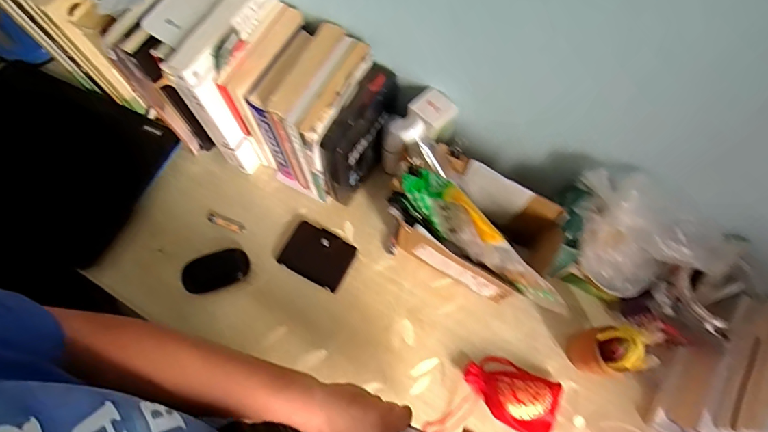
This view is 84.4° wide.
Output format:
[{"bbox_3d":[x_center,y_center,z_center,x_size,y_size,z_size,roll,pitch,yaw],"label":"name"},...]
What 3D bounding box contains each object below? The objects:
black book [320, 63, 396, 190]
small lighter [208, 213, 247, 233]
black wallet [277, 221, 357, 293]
[{"bbox_3d":[-0.029,-0.105,0.615,0.043,0.183,0.142,24,71,8],"label":"black book"},{"bbox_3d":[-0.244,0.012,0.661,0.058,0.012,0.016,16,69,5],"label":"small lighter"},{"bbox_3d":[-0.100,0.059,0.640,0.100,0.008,0.075,28,72,9],"label":"black wallet"}]

